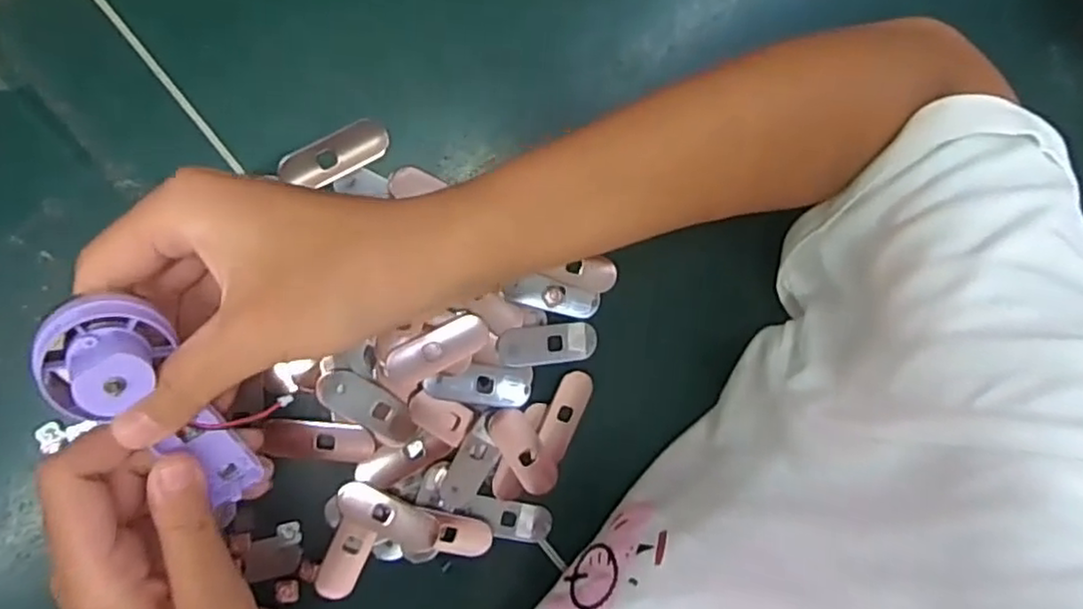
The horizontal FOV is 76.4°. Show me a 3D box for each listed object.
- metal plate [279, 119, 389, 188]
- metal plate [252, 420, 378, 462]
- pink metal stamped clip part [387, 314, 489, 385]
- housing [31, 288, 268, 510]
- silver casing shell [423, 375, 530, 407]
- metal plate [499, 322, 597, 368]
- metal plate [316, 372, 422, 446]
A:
[{"bbox_3d":[-0.092,-0.067,0.308,0.048,0.004,0.021,-31,81,-16],"label":"metal plate"},{"bbox_3d":[-0.103,0.063,0.315,0.050,0.004,0.019,4,94,-10],"label":"metal plate"},{"bbox_3d":[-0.047,0.020,0.316,0.048,0.004,0.018,-27,97,-17],"label":"pink metal stamped clip part"},{"bbox_3d":[-0.131,0.038,0.236,0.034,0.030,0.093,-20,138,-6],"label":"housing"},{"bbox_3d":[-0.030,0.040,0.323,0.049,0.004,0.015,7,98,-17],"label":"silver casing shell"},{"bbox_3d":[0.004,0.019,0.331,0.047,0.006,0.019,-5,96,-10],"label":"metal plate"},{"bbox_3d":[-0.077,0.047,0.314,0.051,0.010,0.020,37,88,-11],"label":"metal plate"}]

